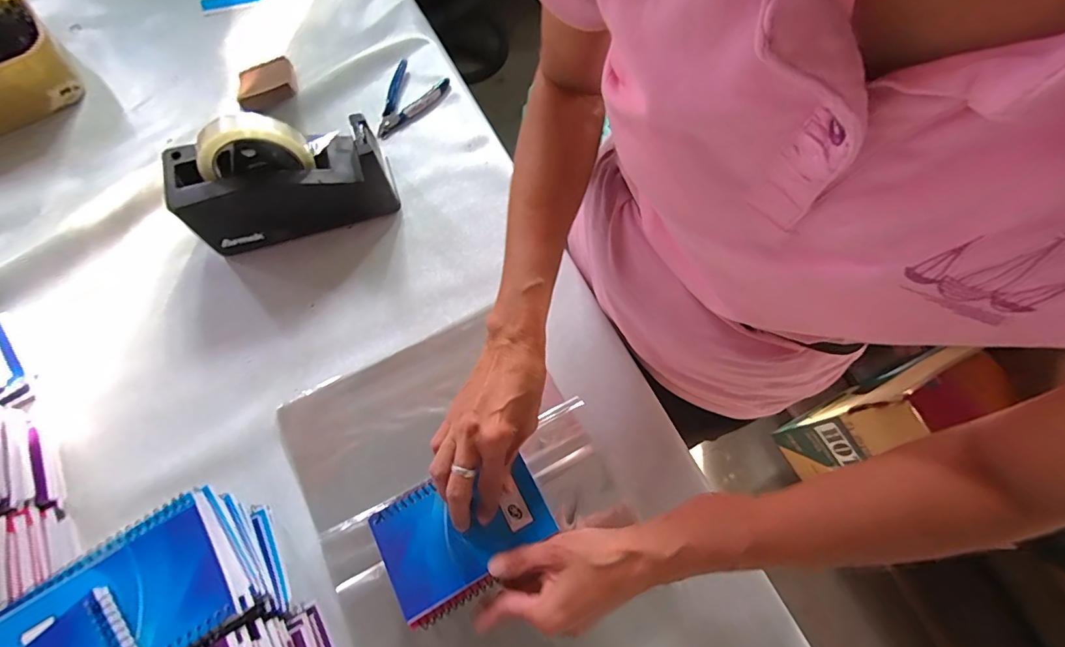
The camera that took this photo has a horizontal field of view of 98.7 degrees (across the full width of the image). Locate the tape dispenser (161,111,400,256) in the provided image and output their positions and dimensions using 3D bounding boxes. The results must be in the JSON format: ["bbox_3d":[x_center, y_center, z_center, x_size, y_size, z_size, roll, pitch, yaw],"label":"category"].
[{"bbox_3d":[-0.258,-0.154,0.478,0.204,0.130,0.070,-18,71,-9],"label":"tape dispenser"}]

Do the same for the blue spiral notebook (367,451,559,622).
[{"bbox_3d":[-0.056,0.159,0.364,0.130,0.014,0.081,-27,70,-13],"label":"blue spiral notebook"}]

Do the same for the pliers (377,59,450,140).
[{"bbox_3d":[-0.163,-0.287,0.595,0.070,0.013,0.122,19,69,5],"label":"pliers"}]

